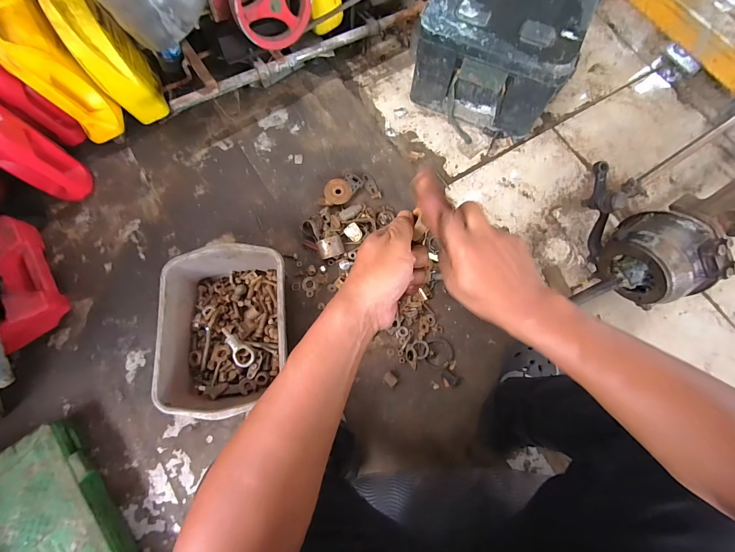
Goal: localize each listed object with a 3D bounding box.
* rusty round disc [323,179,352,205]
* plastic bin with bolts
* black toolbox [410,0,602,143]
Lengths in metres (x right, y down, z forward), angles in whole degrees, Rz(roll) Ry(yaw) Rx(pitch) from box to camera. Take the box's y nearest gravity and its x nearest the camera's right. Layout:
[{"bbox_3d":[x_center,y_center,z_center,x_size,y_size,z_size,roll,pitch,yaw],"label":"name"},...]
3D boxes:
[{"bbox_3d":[-0.078,-0.225,0.865,0.071,0.010,0.073,0,74,2],"label":"rusty round disc"},{"bbox_3d":[-0.306,0.112,0.733,0.260,0.119,0.333,-6,74,-2],"label":"plastic bin with bolts"},{"bbox_3d":[0.357,-0.623,0.889,0.354,0.263,0.350,27,75,8],"label":"black toolbox"}]

